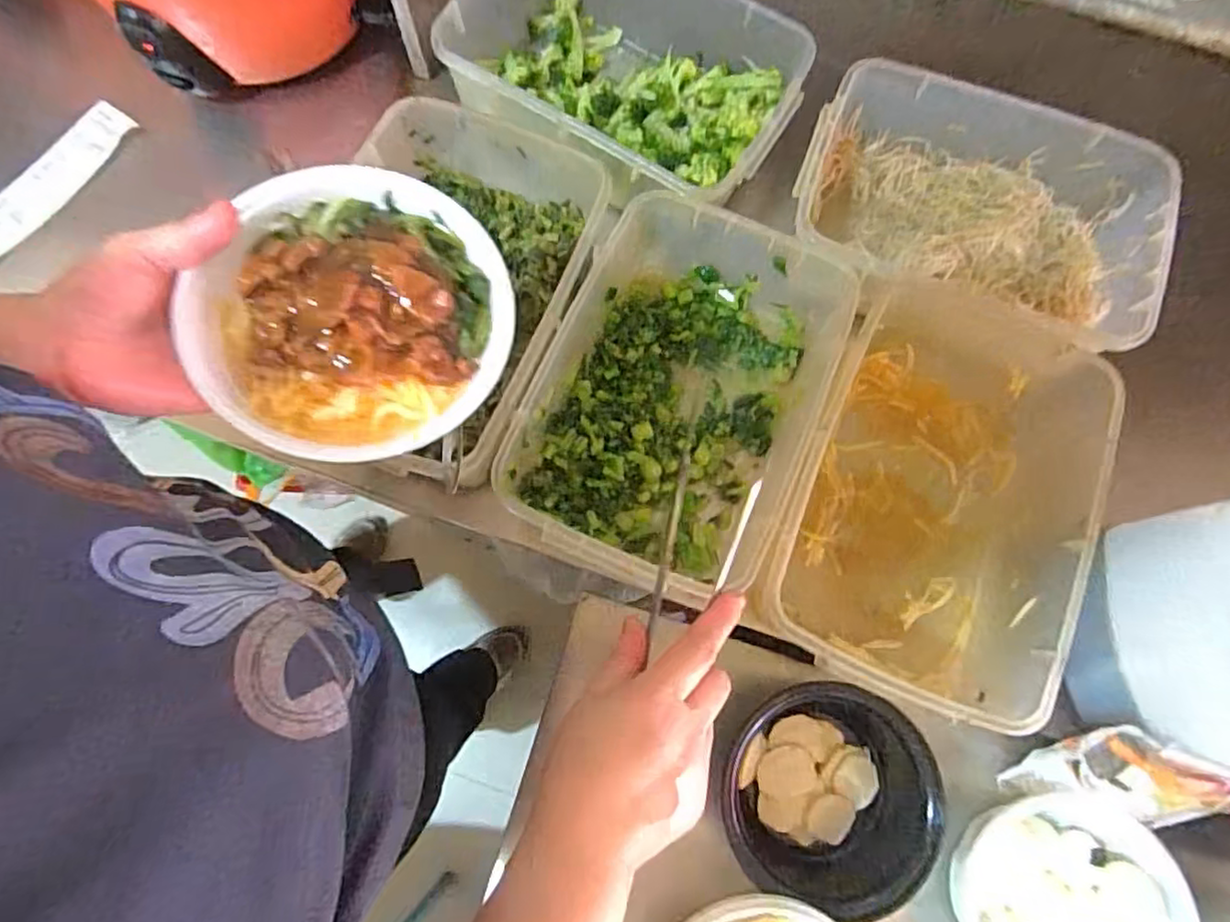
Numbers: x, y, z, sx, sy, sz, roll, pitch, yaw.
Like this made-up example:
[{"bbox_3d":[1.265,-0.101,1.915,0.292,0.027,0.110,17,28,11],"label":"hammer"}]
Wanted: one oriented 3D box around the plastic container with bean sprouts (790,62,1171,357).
[{"bbox_3d":[0.328,-0.224,0.605,0.319,0.089,0.208,22,79,3],"label":"plastic container with bean sprouts"}]

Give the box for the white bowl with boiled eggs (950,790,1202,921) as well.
[{"bbox_3d":[0.352,0.353,0.508,0.168,0.070,0.161,0,78,-1],"label":"white bowl with boiled eggs"}]

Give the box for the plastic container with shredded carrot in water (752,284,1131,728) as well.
[{"bbox_3d":[0.260,0.030,0.531,0.223,0.109,0.320,24,79,4],"label":"plastic container with shredded carrot in water"}]

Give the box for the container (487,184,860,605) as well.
[{"bbox_3d":[0.052,-0.072,0.548,0.210,0.108,0.306,20,79,3],"label":"container"}]

